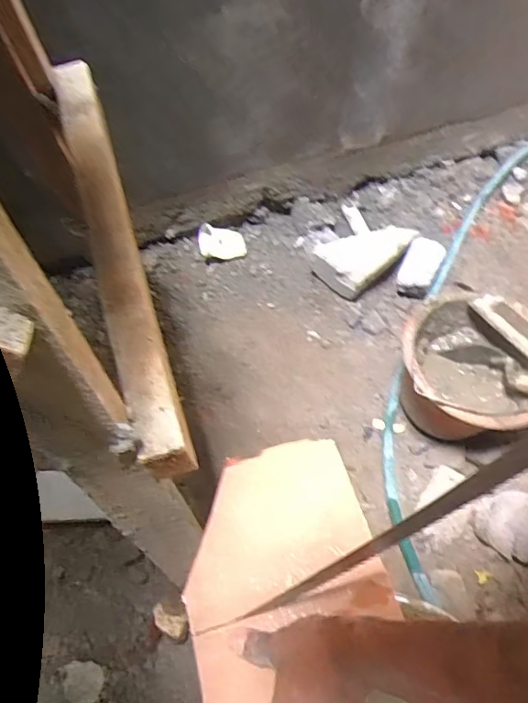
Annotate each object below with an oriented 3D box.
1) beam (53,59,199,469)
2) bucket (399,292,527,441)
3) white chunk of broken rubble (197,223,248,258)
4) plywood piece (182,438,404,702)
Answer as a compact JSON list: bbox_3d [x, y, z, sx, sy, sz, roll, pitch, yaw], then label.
[{"bbox_3d":[-0.160,-0.127,0.537,0.047,0.050,0.525,-14,62,-12],"label":"beam"},{"bbox_3d":[0.315,0.052,0.881,0.208,0.199,0.222,-23,64,-16],"label":"bucket"},{"bbox_3d":[-0.089,-0.233,1.109,0.099,0.042,0.067,-4,60,-6],"label":"white chunk of broken rubble"},{"bbox_3d":[0.015,0.190,0.465,0.173,0.010,0.212,-15,53,-7],"label":"plywood piece"}]

